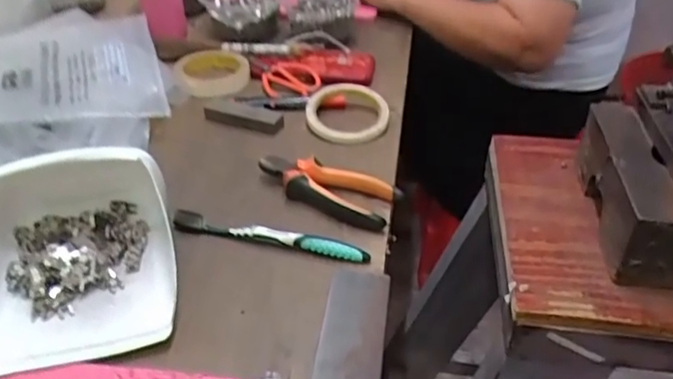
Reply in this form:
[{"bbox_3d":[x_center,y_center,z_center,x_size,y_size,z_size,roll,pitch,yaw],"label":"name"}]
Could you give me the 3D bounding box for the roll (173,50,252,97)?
[{"bbox_3d":[-0.168,-0.158,0.802,0.099,0.022,0.107,2,38,-1],"label":"roll"}]

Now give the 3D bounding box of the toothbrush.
[{"bbox_3d":[-0.062,0.043,0.544,0.184,0.020,0.014,8,38,12],"label":"toothbrush"}]

